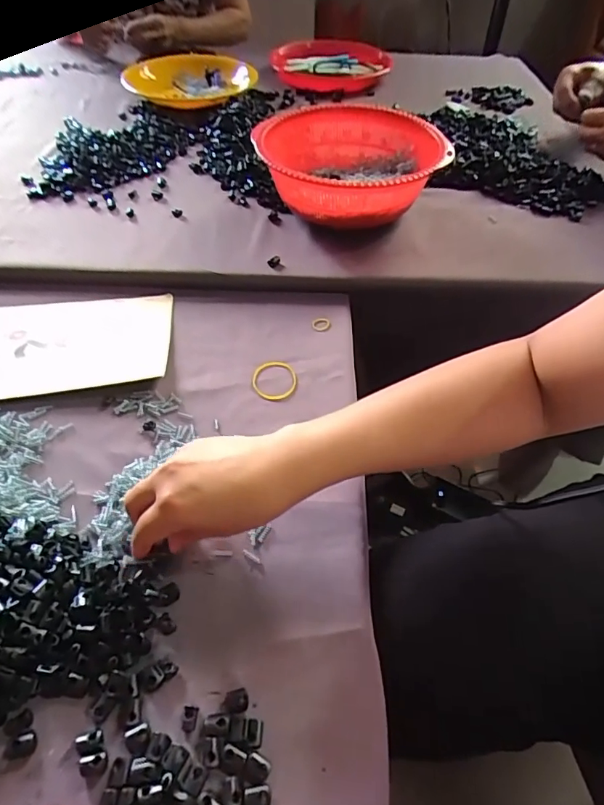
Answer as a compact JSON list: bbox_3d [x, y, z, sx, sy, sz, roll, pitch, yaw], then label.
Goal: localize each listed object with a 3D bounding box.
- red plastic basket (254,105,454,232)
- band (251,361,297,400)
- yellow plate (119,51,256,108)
[{"bbox_3d":[0.057,-0.303,0.639,0.233,0.096,0.240,19,52,11],"label":"red plastic basket"},{"bbox_3d":[-0.028,-0.022,0.493,0.045,0.005,0.049,2,51,-3],"label":"band"},{"bbox_3d":[-0.187,-0.540,0.827,0.177,0.053,0.178,2,51,-3],"label":"yellow plate"}]

